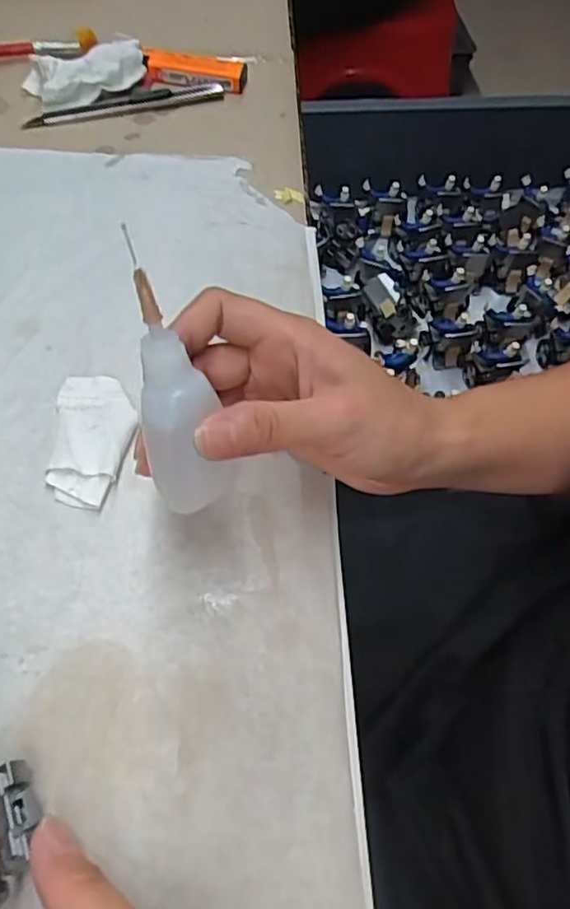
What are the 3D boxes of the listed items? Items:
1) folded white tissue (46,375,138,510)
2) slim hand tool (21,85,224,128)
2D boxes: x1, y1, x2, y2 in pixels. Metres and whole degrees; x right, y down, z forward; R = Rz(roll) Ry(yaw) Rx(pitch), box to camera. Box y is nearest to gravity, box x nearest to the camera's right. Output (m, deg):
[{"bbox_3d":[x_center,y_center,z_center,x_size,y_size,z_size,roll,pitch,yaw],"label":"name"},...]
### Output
[{"bbox_3d":[-0.088,-0.009,0.292,0.038,0.013,0.070,-3,59,-5],"label":"folded white tissue"},{"bbox_3d":[-0.108,-0.239,0.429,0.132,0.008,0.014,-19,62,-14],"label":"slim hand tool"}]

